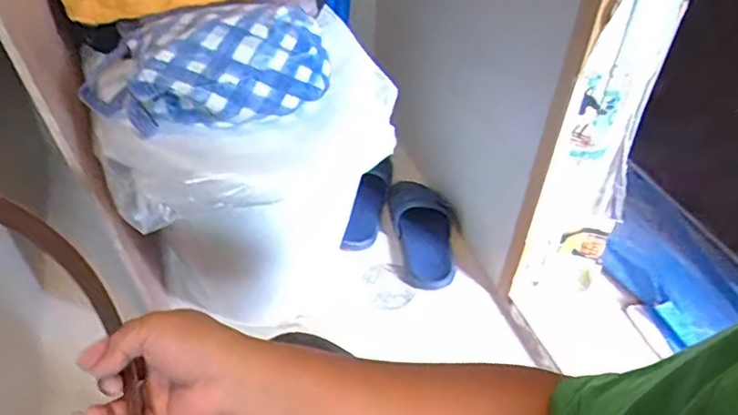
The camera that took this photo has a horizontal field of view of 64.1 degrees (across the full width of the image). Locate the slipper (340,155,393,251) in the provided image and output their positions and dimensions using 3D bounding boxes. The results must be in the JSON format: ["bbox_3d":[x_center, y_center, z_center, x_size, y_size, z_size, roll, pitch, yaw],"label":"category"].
[{"bbox_3d":[0.007,-0.023,1.186,0.051,0.112,0.245,12,43,9],"label":"slipper"}]

